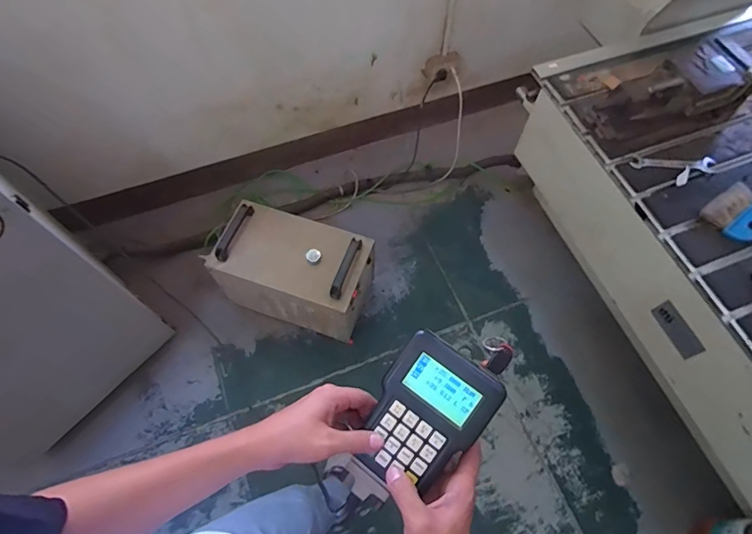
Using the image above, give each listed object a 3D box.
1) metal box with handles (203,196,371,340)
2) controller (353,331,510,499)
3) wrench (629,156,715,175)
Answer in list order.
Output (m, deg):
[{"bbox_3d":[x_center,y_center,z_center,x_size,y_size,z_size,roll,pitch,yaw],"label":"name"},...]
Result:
[{"bbox_3d":[-0.270,0.034,1.482,0.472,0.333,0.281,17,65,8],"label":"metal box with handles"},{"bbox_3d":[0.053,0.149,0.446,0.103,0.028,0.140,30,89,14],"label":"controller"},{"bbox_3d":[0.679,-0.238,1.015,0.189,0.013,0.043,4,64,2],"label":"wrench"}]

